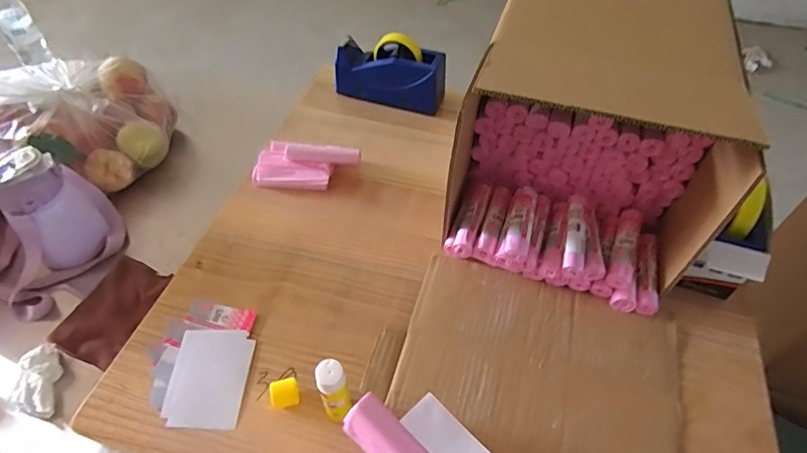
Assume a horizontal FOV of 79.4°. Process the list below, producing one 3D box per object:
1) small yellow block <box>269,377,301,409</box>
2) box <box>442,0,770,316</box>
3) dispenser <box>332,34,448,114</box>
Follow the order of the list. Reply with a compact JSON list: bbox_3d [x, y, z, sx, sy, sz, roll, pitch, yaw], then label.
[{"bbox_3d":[-0.136,0.192,0.559,0.031,0.022,0.028,-15,52,-11],"label":"small yellow block"},{"bbox_3d":[0.249,-0.135,0.665,0.297,0.287,0.371,14,52,12],"label":"box"},{"bbox_3d":[-0.026,-0.282,0.893,0.202,0.112,0.062,13,52,11],"label":"dispenser"}]

